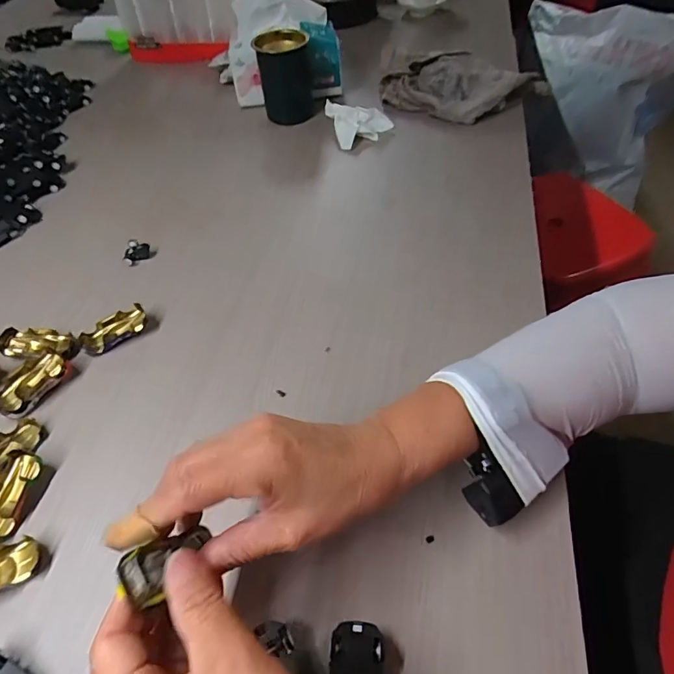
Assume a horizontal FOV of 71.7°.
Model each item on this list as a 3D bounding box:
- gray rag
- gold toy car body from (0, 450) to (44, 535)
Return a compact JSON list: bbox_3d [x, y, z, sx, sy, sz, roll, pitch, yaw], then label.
[{"bbox_3d":[0.185,-0.356,0.662,0.243,0.047,0.114,4,51,6],"label":"gray rag"},{"bbox_3d":[-0.240,0.113,0.341,0.030,0.015,0.056,6,51,8],"label":"gold toy car body"}]

